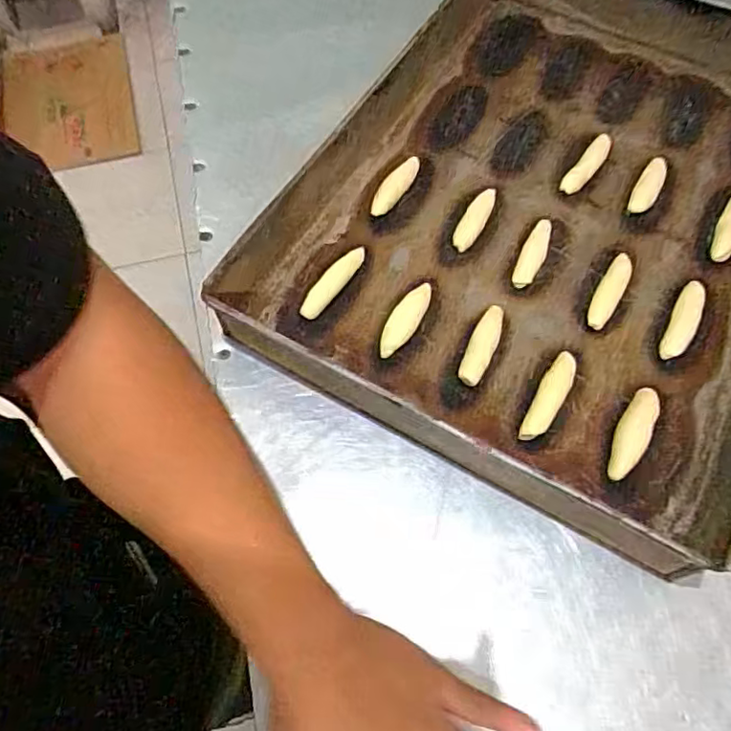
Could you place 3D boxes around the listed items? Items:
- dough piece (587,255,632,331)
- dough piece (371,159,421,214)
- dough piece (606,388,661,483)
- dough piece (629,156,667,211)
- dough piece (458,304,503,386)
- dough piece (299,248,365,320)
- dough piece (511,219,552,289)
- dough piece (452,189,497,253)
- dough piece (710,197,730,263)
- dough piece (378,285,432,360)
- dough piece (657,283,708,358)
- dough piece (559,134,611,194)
[{"bbox_3d":[0.188,-0.057,0.464,0.019,0.011,0.068,27,67,15],"label":"dough piece"},{"bbox_3d":[0.026,-0.153,0.516,0.018,0.014,0.066,29,67,16],"label":"dough piece"},{"bbox_3d":[0.183,0.047,0.411,0.022,0.009,0.069,30,68,16],"label":"dough piece"},{"bbox_3d":[0.240,-0.153,0.508,0.020,0.011,0.057,29,67,16],"label":"dough piece"},{"bbox_3d":[0.086,-0.016,0.442,0.020,0.009,0.069,25,66,14],"label":"dough piece"},{"bbox_3d":[-0.026,-0.066,0.470,0.017,0.010,0.072,32,68,17],"label":"dough piece"},{"bbox_3d":[0.135,-0.091,0.479,0.018,0.011,0.071,23,66,13],"label":"dough piece"},{"bbox_3d":[0.091,-0.122,0.496,0.018,0.013,0.070,26,67,14],"label":"dough piece"},{"bbox_3d":[0.299,-0.113,0.489,0.023,0.009,0.070,28,67,15],"label":"dough piece"},{"bbox_3d":[0.029,-0.035,0.454,0.021,0.009,0.067,25,66,14],"label":"dough piece"},{"bbox_3d":[0.240,-0.034,0.451,0.020,0.010,0.071,26,67,14],"label":"dough piece"},{"bbox_3d":[0.194,-0.176,0.522,0.019,0.011,0.075,33,69,17],"label":"dough piece"}]

